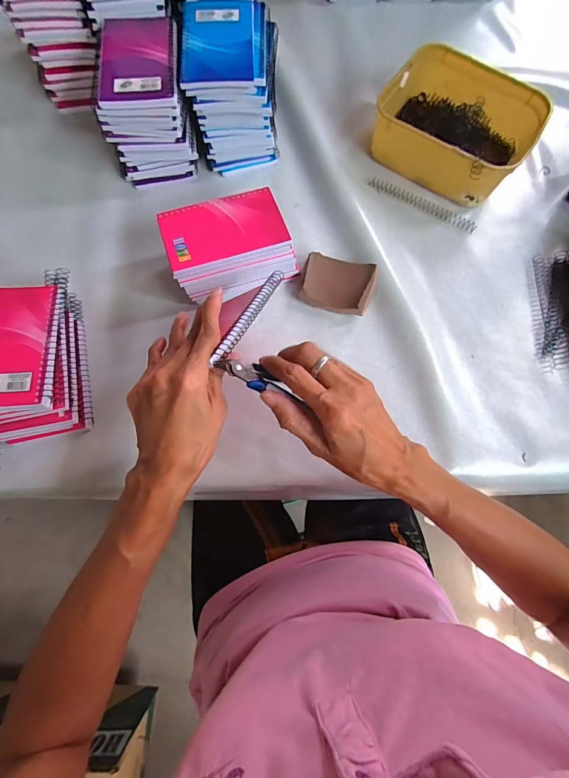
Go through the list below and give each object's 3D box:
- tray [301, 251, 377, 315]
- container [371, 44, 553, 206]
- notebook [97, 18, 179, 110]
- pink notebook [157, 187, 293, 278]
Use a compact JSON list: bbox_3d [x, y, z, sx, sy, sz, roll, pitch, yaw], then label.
[{"bbox_3d":[0.063,-0.126,0.422,0.084,0.022,0.067,20,75,5],"label":"tray"},{"bbox_3d":[0.225,-0.355,0.471,0.191,0.059,0.174,32,76,8],"label":"container"},{"bbox_3d":[-0.163,-0.375,0.396,0.084,0.012,0.135,-4,74,-4],"label":"notebook"},{"bbox_3d":[-0.066,-0.174,0.380,0.129,0.009,0.079,-20,76,-6],"label":"pink notebook"}]

